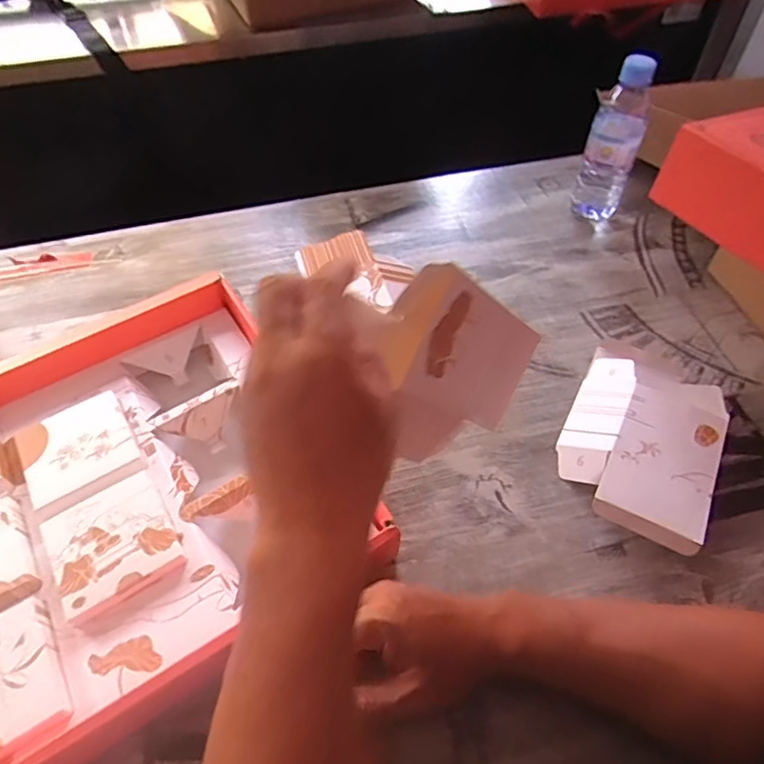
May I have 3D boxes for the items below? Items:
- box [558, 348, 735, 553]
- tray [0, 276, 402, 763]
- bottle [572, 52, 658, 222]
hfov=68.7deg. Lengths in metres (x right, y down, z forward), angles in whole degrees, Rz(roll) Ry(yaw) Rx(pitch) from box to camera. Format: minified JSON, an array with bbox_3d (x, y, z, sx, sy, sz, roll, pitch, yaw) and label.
[{"bbox_3d":[0.238,0.045,0.510,0.126,0.026,0.192,24,58,18],"label":"box"},{"bbox_3d":[-0.243,0.099,0.461,0.377,0.056,0.347,-29,58,-19],"label":"tray"},{"bbox_3d":[0.276,-0.285,0.665,0.060,0.183,0.065,16,56,13],"label":"bottle"}]

